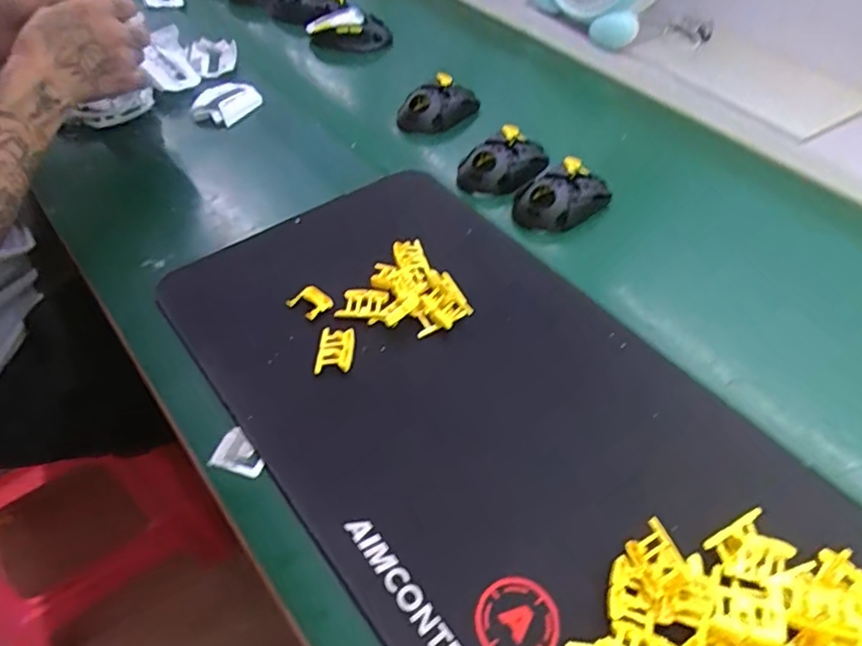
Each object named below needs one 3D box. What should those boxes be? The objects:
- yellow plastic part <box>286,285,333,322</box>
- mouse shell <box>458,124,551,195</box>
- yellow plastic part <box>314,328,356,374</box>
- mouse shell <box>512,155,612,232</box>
[{"bbox_3d":[-0.102,-0.018,0.496,0.030,0.010,0.025,32,53,20],"label":"yellow plastic part"},{"bbox_3d":[0.085,-0.172,0.657,0.112,0.044,0.081,-32,57,-29],"label":"mouse shell"},{"bbox_3d":[-0.075,0.020,0.466,0.029,0.010,0.041,4,48,-4],"label":"yellow plastic part"},{"bbox_3d":[0.139,-0.128,0.611,0.102,0.042,0.069,-31,59,-29],"label":"mouse shell"}]

